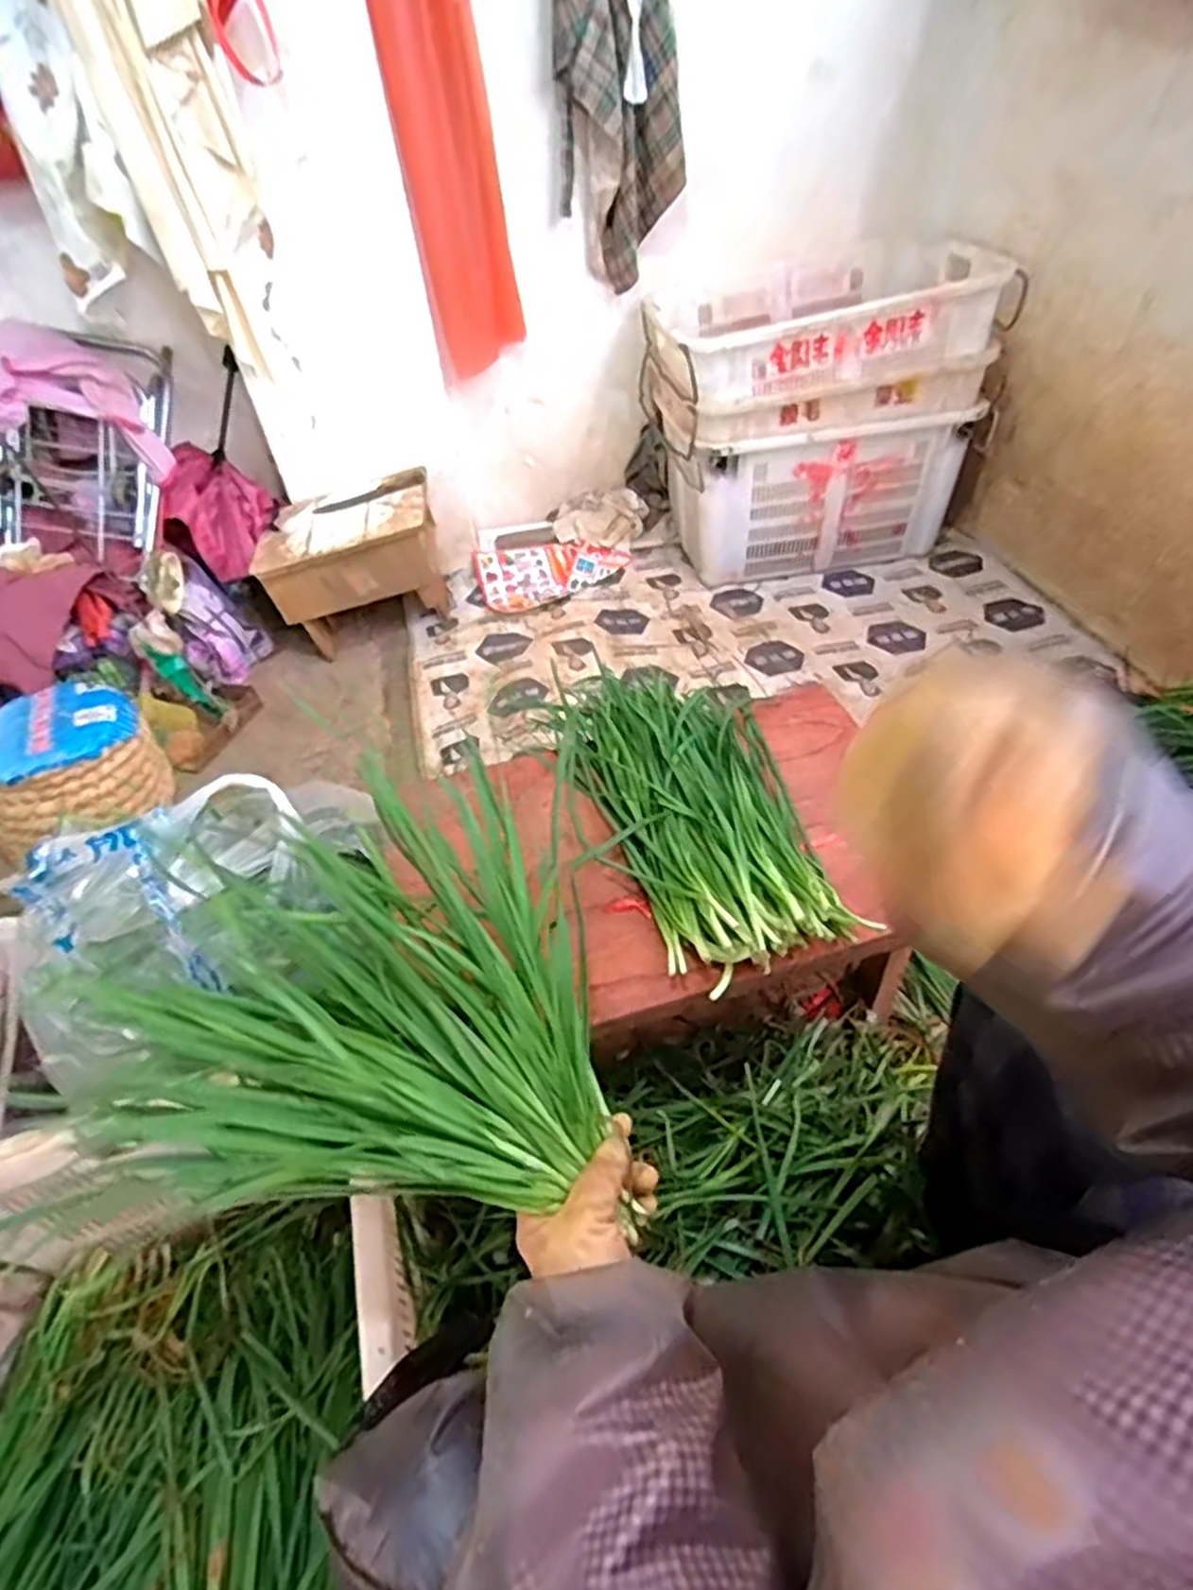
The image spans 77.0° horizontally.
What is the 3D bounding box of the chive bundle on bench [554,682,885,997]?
[{"bbox_3d":[0.106,-0.006,0.855,0.250,0.051,0.463,-13,46,-6],"label":"chive bundle on bench"}]

